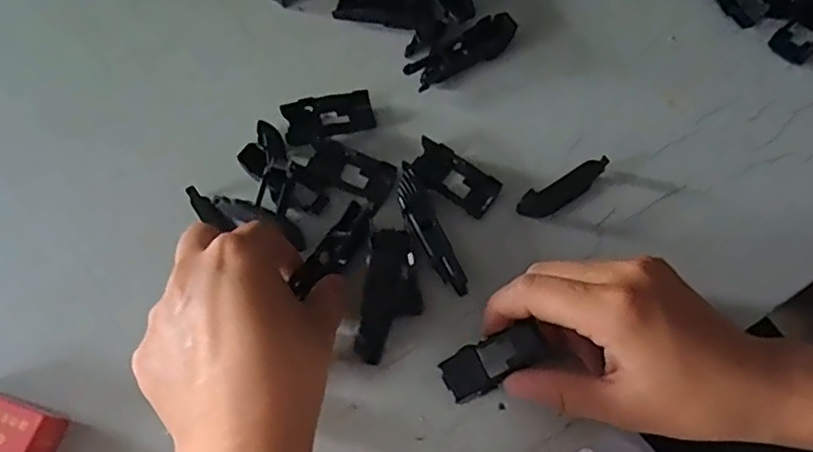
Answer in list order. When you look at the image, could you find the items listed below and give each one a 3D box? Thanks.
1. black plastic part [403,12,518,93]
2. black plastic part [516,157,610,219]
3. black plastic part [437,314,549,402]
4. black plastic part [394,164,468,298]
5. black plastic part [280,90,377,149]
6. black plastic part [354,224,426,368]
[{"bbox_3d":[0.034,-0.108,0.384,0.070,0.014,0.020,-29,68,-10],"label":"black plastic part"},{"bbox_3d":[0.086,-0.020,0.344,0.054,0.012,0.015,-31,68,-10],"label":"black plastic part"},{"bbox_3d":[0.042,0.063,0.296,0.051,0.006,0.022,-29,67,8],"label":"black plastic part"},{"bbox_3d":[0.012,0.004,0.334,0.016,0.017,0.070,-21,67,-6],"label":"black plastic part"},{"bbox_3d":[-0.046,-0.064,0.371,0.052,0.012,0.026,-13,66,-3],"label":"black plastic part"},{"bbox_3d":[-0.007,0.035,0.327,0.030,0.009,0.071,6,67,6],"label":"black plastic part"}]

